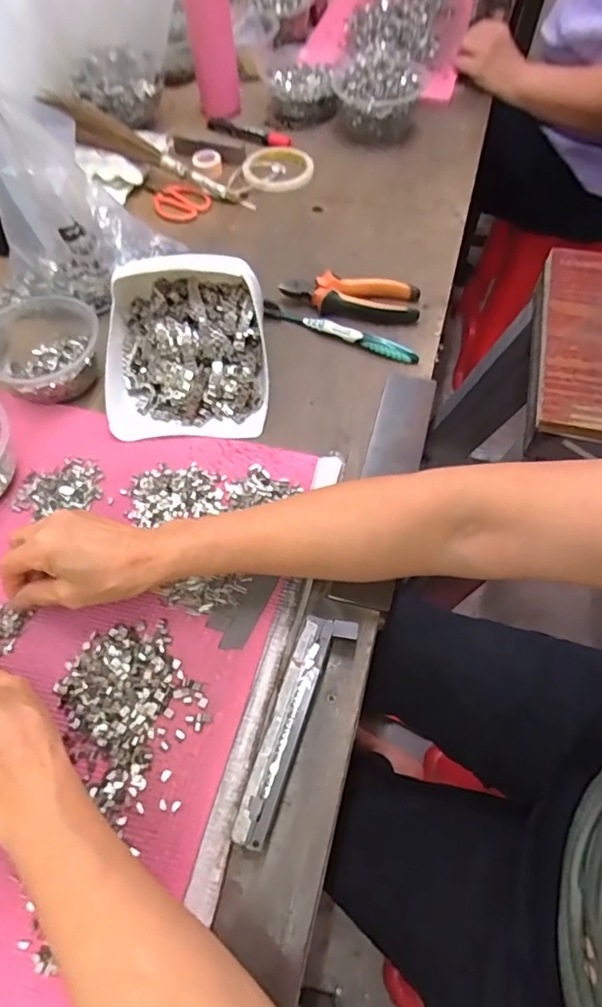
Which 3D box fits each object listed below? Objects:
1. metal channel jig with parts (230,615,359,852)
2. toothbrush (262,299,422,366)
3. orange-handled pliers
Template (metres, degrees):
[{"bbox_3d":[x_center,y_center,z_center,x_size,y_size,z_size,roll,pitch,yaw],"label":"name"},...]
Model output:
[{"bbox_3d":[-0.002,0.150,0.368,0.035,0.023,0.151,17,61,11],"label":"metal channel jig with parts"},{"bbox_3d":[0.040,-0.184,0.576,0.175,0.015,0.022,26,63,16],"label":"toothbrush"},{"bbox_3d":[0.055,-0.234,0.601,0.150,0.030,0.052,10,60,7],"label":"orange-handled pliers"}]

